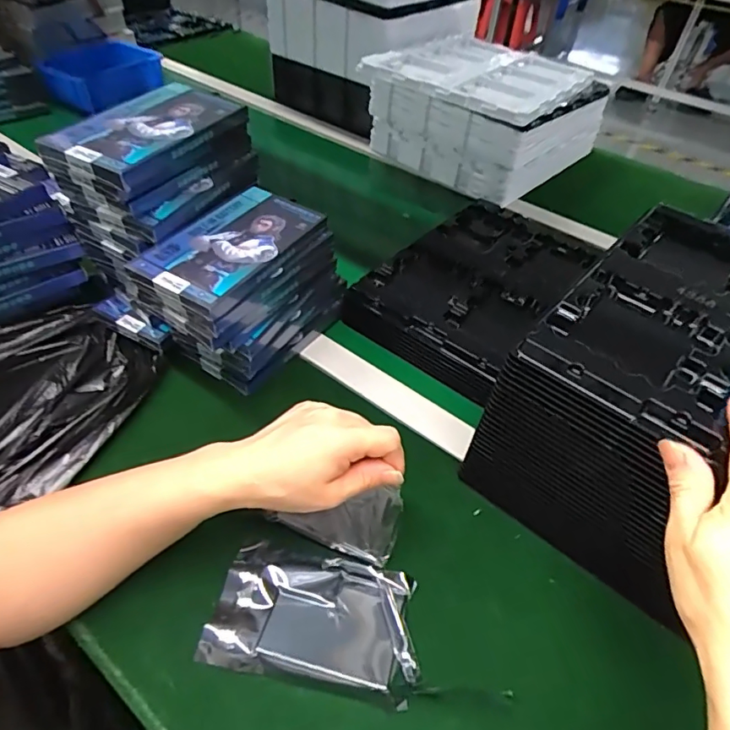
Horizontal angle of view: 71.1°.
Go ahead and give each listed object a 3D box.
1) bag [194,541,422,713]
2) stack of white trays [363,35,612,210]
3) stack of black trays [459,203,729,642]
[{"bbox_3d":[-0.036,0.180,0.368,0.144,0.014,0.084,10,47,4],"label":"bag"},{"bbox_3d":[0.205,-0.438,0.891,0.295,0.152,0.341,35,53,25],"label":"stack of white trays"},{"bbox_3d":[0.261,0.023,0.431,0.197,0.165,0.281,37,55,26],"label":"stack of black trays"}]

